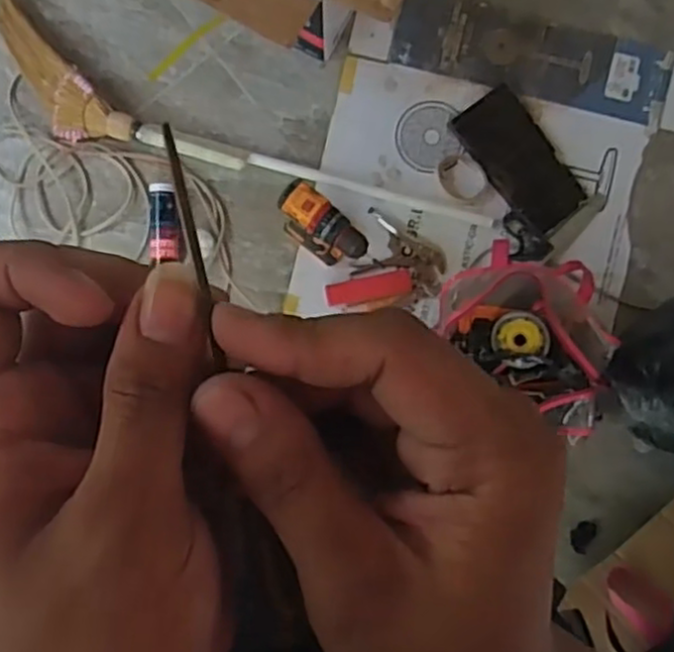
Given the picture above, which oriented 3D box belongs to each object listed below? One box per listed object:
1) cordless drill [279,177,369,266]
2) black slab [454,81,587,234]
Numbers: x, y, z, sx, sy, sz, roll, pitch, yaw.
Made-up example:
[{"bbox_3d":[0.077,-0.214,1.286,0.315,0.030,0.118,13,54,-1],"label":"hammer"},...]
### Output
[{"bbox_3d":[-0.023,-0.155,1.178,0.143,0.228,0.058,39,89,-1],"label":"cordless drill"},{"bbox_3d":[0.332,-0.300,1.285,0.129,0.032,0.260,-35,90,-1],"label":"black slab"}]

